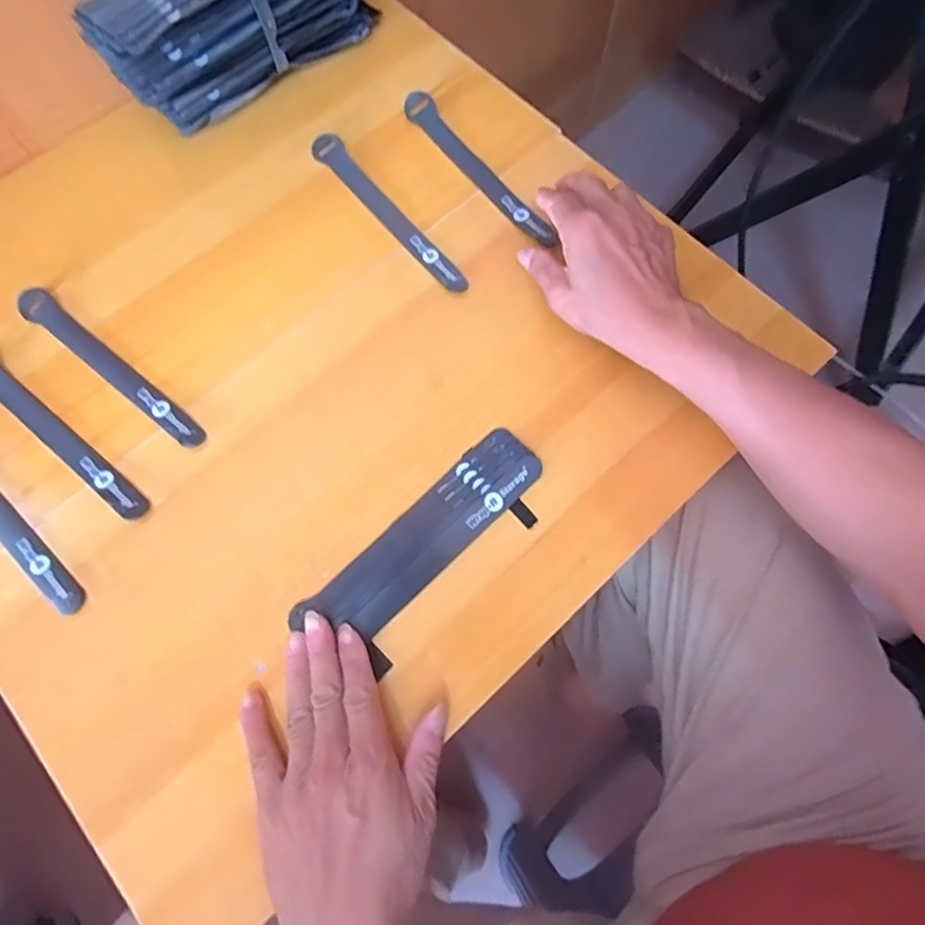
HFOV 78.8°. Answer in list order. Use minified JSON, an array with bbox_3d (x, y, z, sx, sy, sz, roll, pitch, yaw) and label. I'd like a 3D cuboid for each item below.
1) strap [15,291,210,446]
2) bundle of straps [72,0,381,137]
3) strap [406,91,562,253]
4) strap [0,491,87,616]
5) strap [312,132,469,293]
[{"bbox_3d":[-0.268,-0.072,0.427,0.193,0.008,0.023,39,77,12],"label":"strap"},{"bbox_3d":[-0.185,-0.371,0.462,0.228,0.118,0.070,-41,76,-11],"label":"bundle of straps"},{"bbox_3d":[0.014,-0.250,0.483,0.024,0.011,0.198,-37,74,-3],"label":"strap"},{"bbox_3d":[-0.328,0.033,0.394,0.193,0.008,0.021,41,77,12],"label":"strap"},{"bbox_3d":[-0.063,-0.209,0.470,0.022,0.007,0.193,-39,76,-5],"label":"strap"}]

